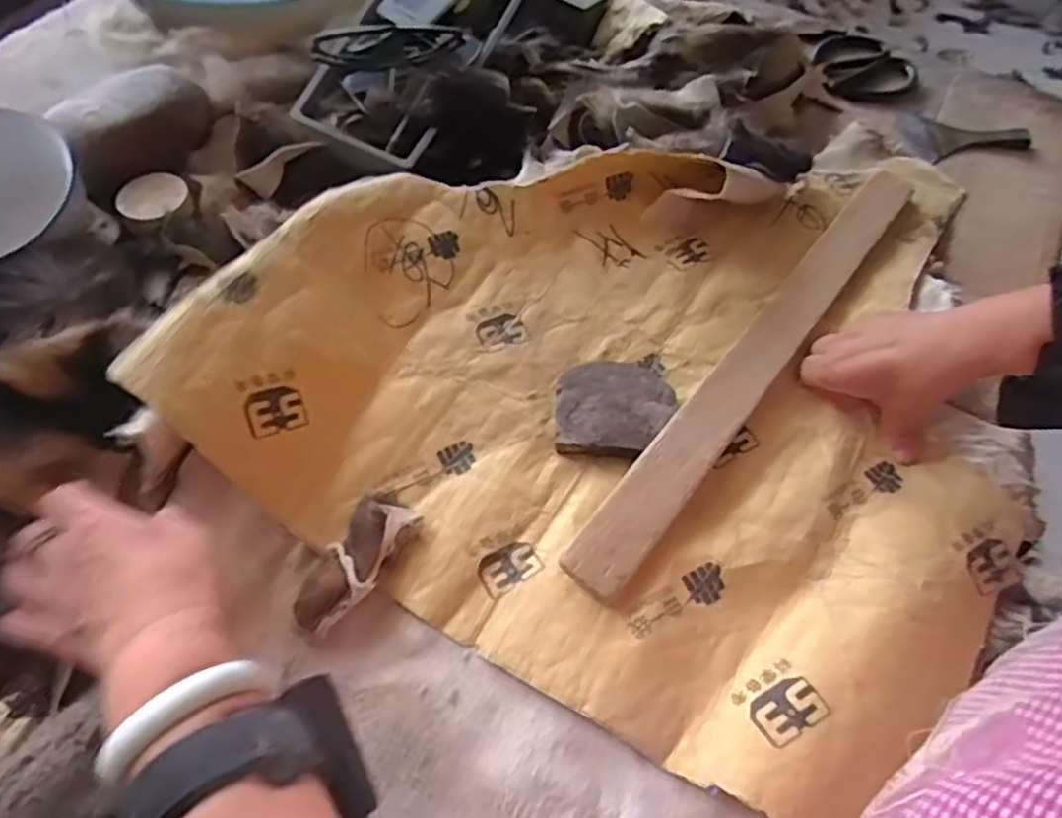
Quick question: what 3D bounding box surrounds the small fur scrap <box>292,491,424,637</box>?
[{"bbox_3d":[-0.110,0.093,0.455,0.040,0.027,0.098,27,61,12],"label":"small fur scrap"}]

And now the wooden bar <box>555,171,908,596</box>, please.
[{"bbox_3d":[0.188,-0.055,0.559,0.042,0.025,0.498,35,63,17],"label":"wooden bar"}]

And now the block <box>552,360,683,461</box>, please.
[{"bbox_3d":[0.061,0.001,0.524,0.084,0.017,0.074,4,59,-1],"label":"block"}]

